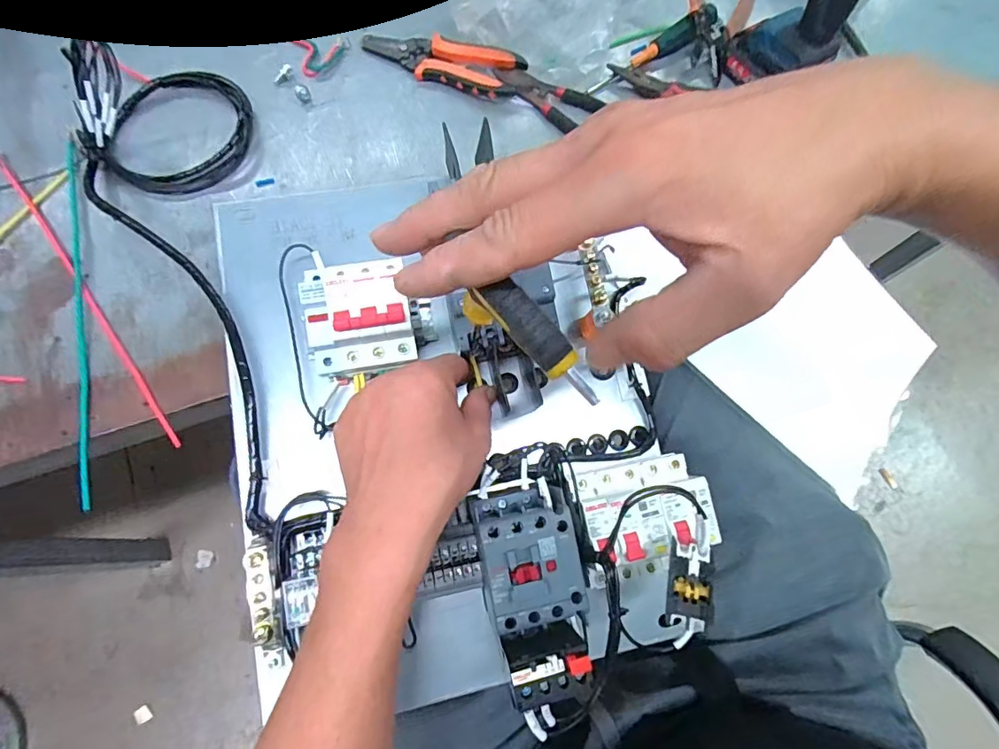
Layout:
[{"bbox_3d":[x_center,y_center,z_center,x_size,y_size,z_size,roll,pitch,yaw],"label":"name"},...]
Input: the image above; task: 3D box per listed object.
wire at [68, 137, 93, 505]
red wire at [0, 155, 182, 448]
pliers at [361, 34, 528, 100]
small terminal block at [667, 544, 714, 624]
[{"bbox_3d":[-0.345,-0.058,0.409,0.011,0.009,0.339,-15,72,-7],"label":"wire"},{"bbox_3d":[-0.348,-0.074,0.415,0.007,0.008,0.334,-37,76,-14],"label":"red wire"},{"bbox_3d":[-0.060,-0.320,0.513,0.166,0.019,0.053,19,71,4],"label":"pliers"},{"bbox_3d":[0.113,0.123,0.295,0.022,0.022,0.042,6,70,0],"label":"small terminal block"}]

